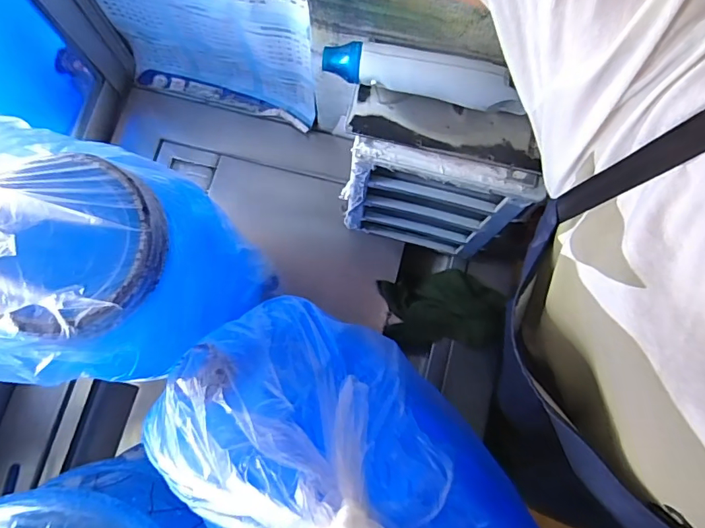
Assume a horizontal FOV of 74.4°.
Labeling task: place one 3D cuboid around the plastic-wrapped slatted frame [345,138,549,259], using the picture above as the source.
[{"bbox_3d":[0.096,-0.074,0.623,0.202,0.264,0.037,14,78,2],"label":"plastic-wrapped slatted frame"}]

